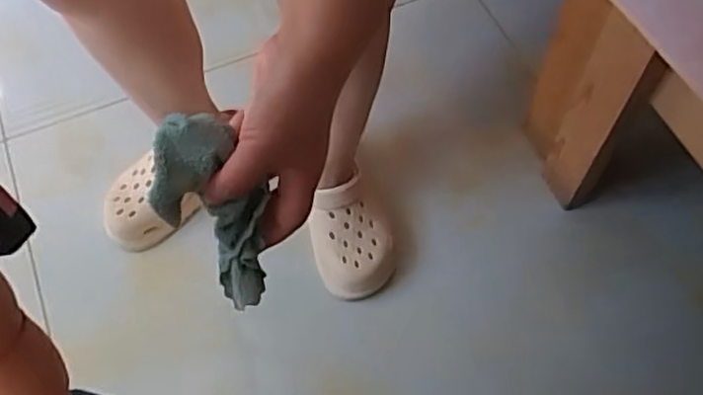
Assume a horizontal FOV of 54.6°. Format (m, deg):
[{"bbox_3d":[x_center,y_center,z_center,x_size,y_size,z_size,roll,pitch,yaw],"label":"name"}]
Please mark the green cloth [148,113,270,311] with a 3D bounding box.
[{"bbox_3d":[-0.088,0.010,0.439,0.061,0.129,0.026,-25,20,-11],"label":"green cloth"}]

